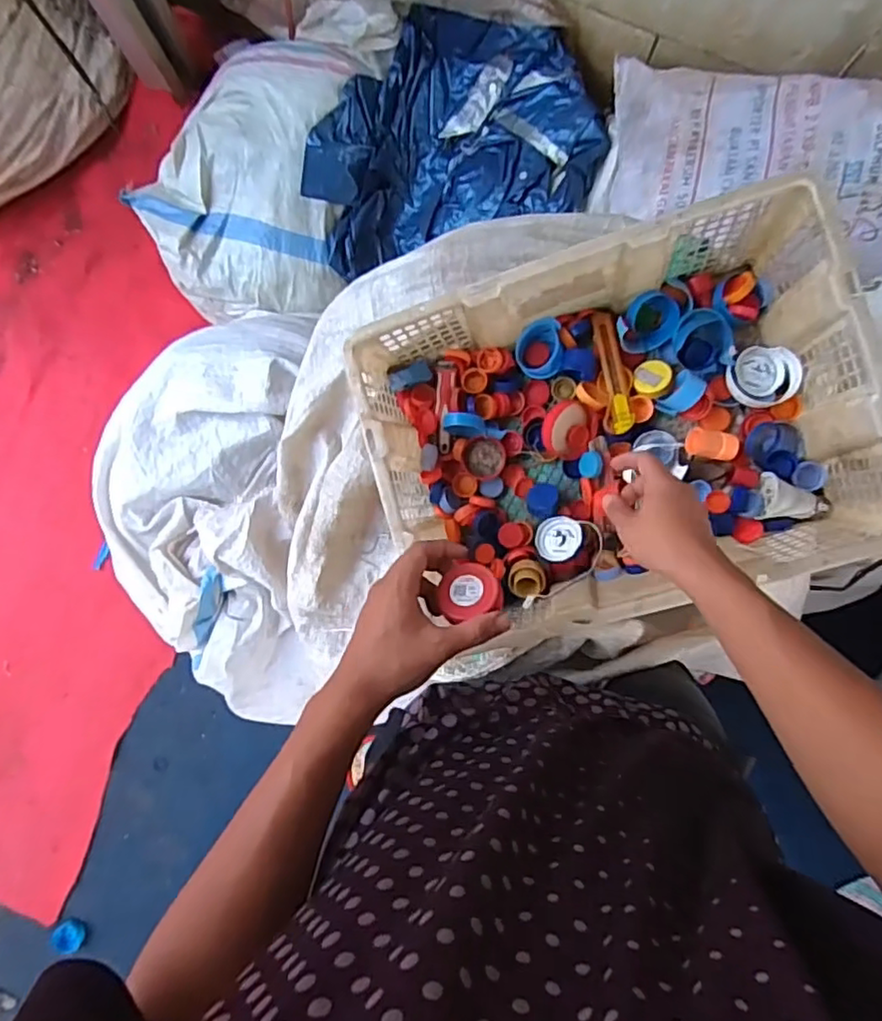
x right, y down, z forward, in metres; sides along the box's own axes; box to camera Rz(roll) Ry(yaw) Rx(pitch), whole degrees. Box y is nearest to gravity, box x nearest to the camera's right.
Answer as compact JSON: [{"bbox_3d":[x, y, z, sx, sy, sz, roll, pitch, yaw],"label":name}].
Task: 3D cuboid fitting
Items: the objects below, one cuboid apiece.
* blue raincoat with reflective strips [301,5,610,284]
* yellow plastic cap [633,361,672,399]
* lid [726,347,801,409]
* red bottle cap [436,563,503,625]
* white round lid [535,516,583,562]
[{"bbox_3d":[0.011,-0.669,1.162,0.513,0.177,0.444,-6,86,0],"label":"blue raincoat with reflective strips"},{"bbox_3d":[0.246,-0.153,0.735,0.046,0.013,0.043,45,102,22],"label":"yellow plastic cap"},{"bbox_3d":[0.357,-0.148,0.706,0.075,0.028,0.069,0,86,1],"label":"lid"},{"bbox_3d":[0.025,0.067,0.525,0.055,0.017,0.046,-13,60,15],"label":"red bottle cap"},{"bbox_3d":[0.138,0.032,0.742,0.054,0.005,0.054,-12,66,27],"label":"white round lid"}]

